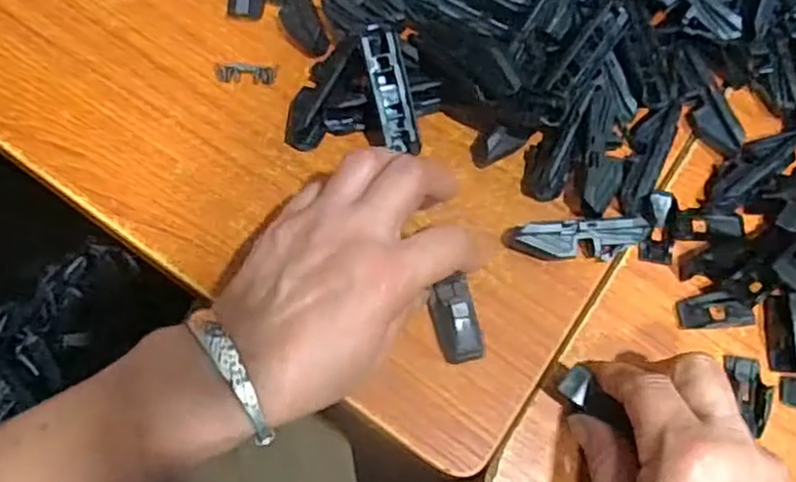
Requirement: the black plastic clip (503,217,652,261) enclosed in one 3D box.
[{"bbox_3d":[0.099,0.000,0.378,0.074,0.020,0.019,0,70,-5],"label":"black plastic clip"}]

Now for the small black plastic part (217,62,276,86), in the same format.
[{"bbox_3d":[-0.090,-0.099,0.410,0.035,0.006,0.009,3,70,-3],"label":"small black plastic part"}]

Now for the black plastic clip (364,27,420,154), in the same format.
[{"bbox_3d":[-0.004,-0.086,0.390,0.021,0.013,0.070,-14,99,-6],"label":"black plastic clip"}]

